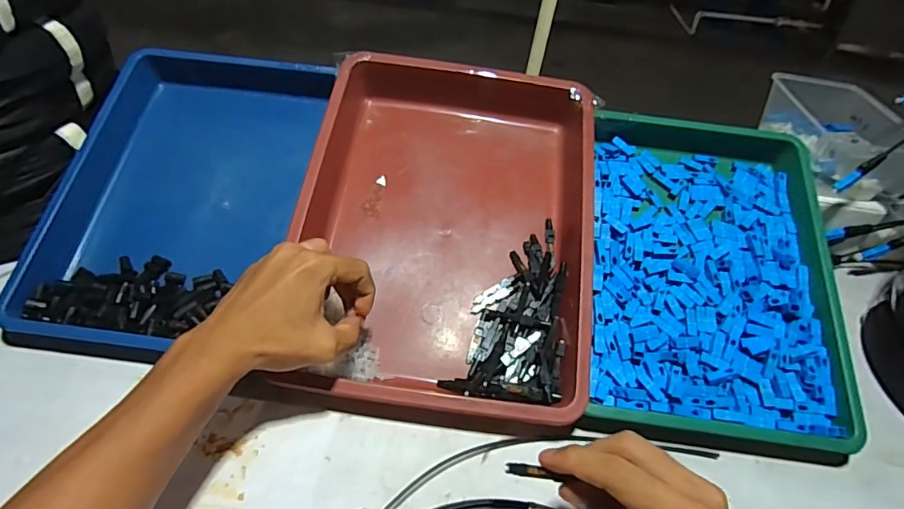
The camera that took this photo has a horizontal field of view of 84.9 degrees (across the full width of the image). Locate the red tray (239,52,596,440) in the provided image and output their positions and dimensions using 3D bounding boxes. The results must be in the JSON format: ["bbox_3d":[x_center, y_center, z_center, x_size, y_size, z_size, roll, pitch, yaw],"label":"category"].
[{"bbox_3d":[-0.004,-0.031,0.474,0.262,0.059,0.360,8,65,2],"label":"red tray"}]

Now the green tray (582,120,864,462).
[{"bbox_3d":[0.242,0.007,0.471,0.216,0.047,0.332,7,62,3],"label":"green tray"}]

